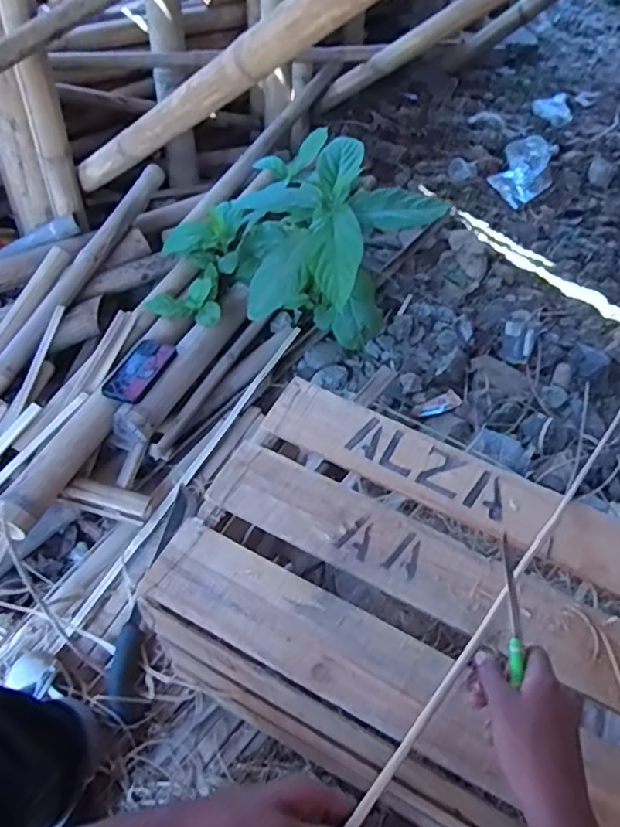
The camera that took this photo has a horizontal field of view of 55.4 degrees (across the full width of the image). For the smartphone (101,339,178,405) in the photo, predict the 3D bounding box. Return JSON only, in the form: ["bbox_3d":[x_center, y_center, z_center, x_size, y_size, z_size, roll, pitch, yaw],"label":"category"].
[{"bbox_3d":[-0.333,-0.084,1.150,0.094,0.016,0.166,16,51,14],"label":"smartphone"}]

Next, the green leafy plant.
[{"bbox_3d":[-0.079,-0.359,1.327,0.524,0.342,0.490,-35,60,-30],"label":"green leafy plant"}]

